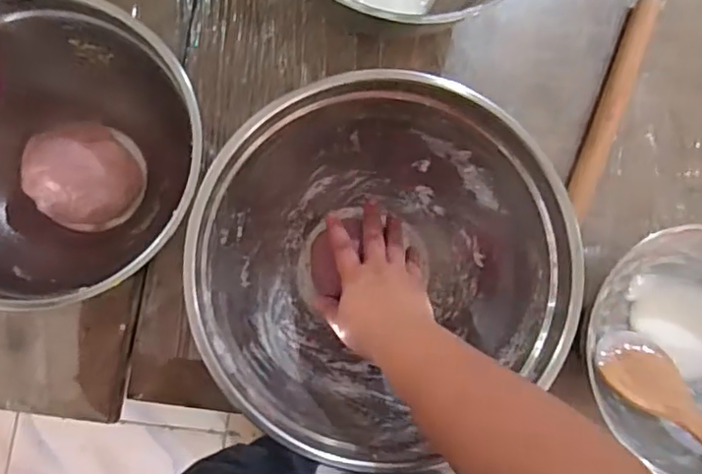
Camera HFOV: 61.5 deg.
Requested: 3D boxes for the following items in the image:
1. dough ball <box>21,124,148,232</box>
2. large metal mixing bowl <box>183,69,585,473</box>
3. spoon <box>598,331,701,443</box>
[{"bbox_3d":[-0.252,-0.056,0.557,0.102,0.054,0.095,1,84,-5],"label":"dough ball"},{"bbox_3d":[0.018,0.022,0.543,0.301,0.162,0.288,0,86,-7],"label":"large metal mixing bowl"},{"bbox_3d":[0.341,0.184,0.581,0.069,0.027,0.228,-34,55,-8],"label":"spoon"}]

